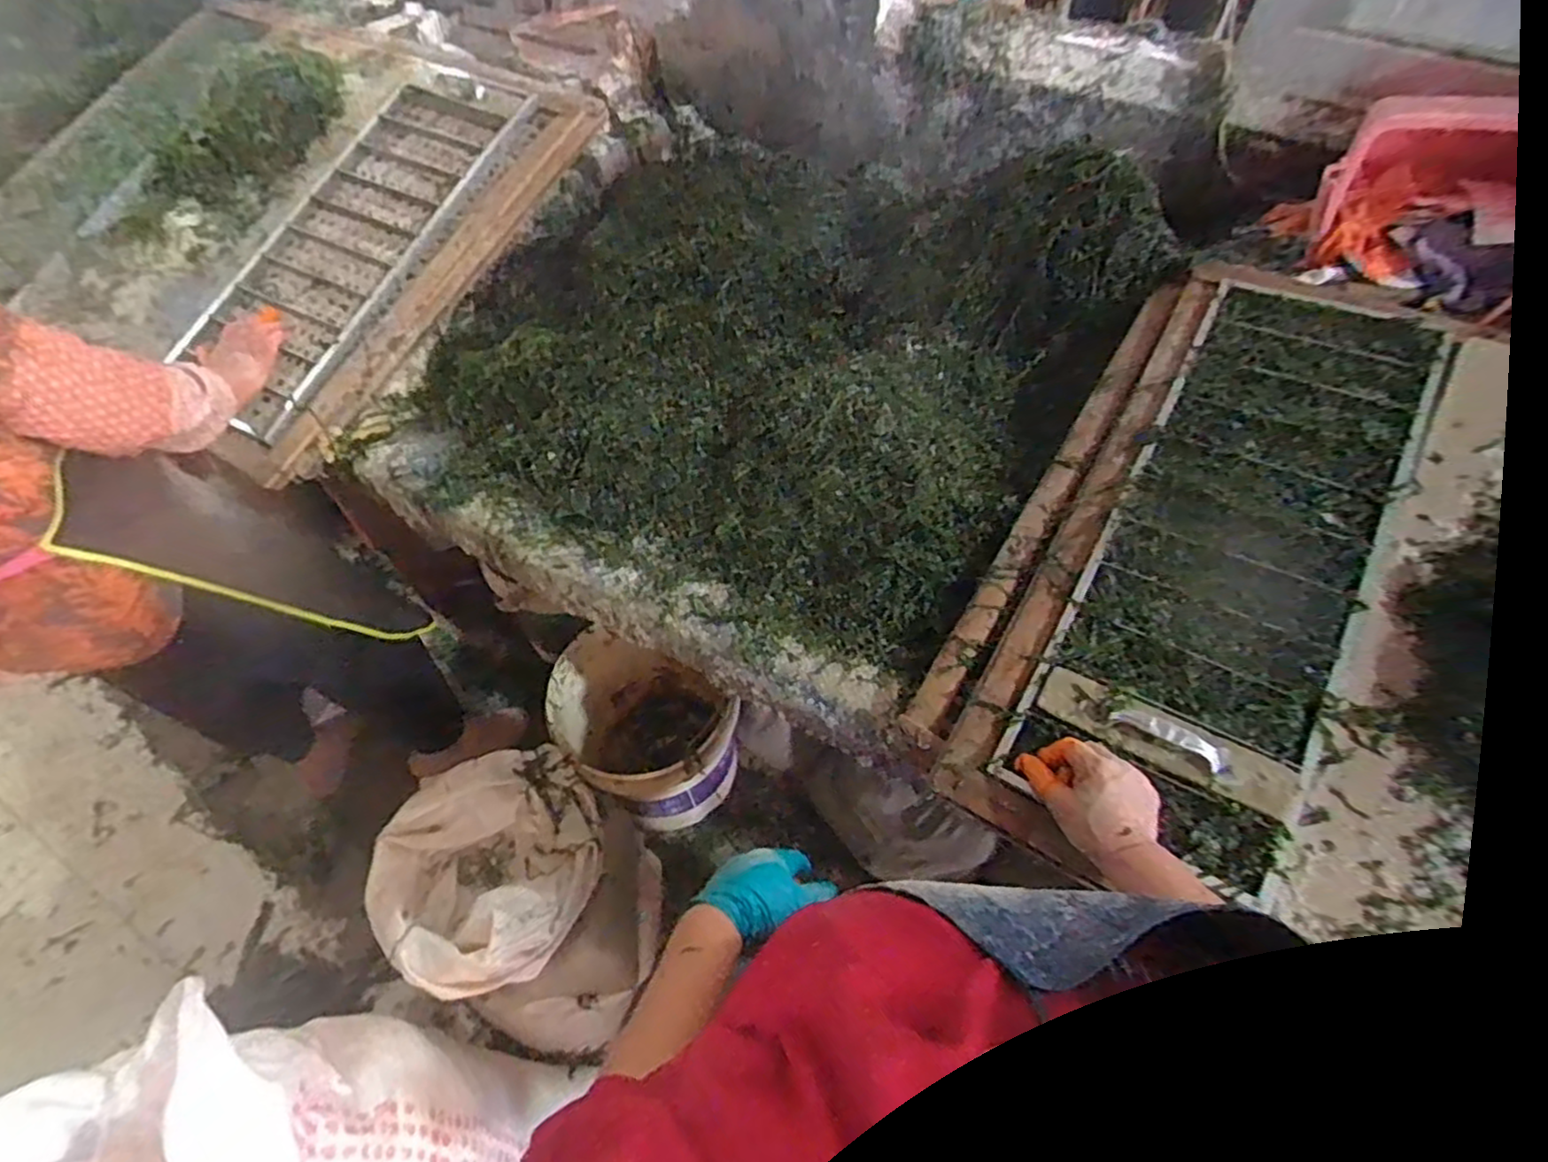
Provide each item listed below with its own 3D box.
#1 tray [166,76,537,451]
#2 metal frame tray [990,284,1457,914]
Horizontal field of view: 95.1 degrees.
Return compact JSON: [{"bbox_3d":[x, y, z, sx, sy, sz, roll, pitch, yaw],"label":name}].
[{"bbox_3d":[-0.683,-0.543,1.141,0.285,0.031,0.668,22,72,14],"label":"tray"},{"bbox_3d":[0.490,-0.057,0.740,0.243,0.054,0.683,24,72,26],"label":"metal frame tray"}]

